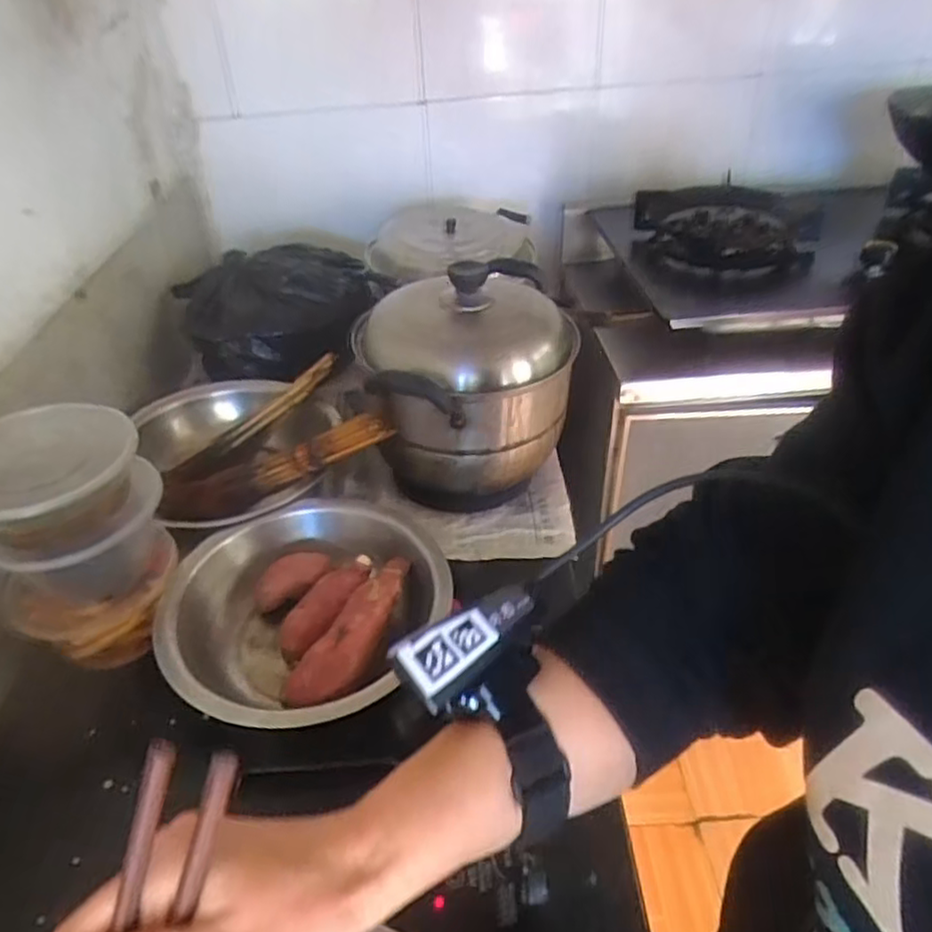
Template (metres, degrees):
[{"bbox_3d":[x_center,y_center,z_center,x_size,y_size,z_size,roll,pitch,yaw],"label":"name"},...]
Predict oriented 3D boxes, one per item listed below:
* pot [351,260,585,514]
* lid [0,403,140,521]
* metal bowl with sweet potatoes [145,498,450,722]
[{"bbox_3d":[0.002,-0.091,0.793,0.228,0.237,0.221,-2,38,2],"label":"pot"},{"bbox_3d":[-0.334,-0.007,0.540,0.134,0.010,0.107,-13,53,-26],"label":"lid"},{"bbox_3d":[-0.146,0.139,0.648,0.241,0.083,0.261,12,41,16],"label":"metal bowl with sweet potatoes"}]

